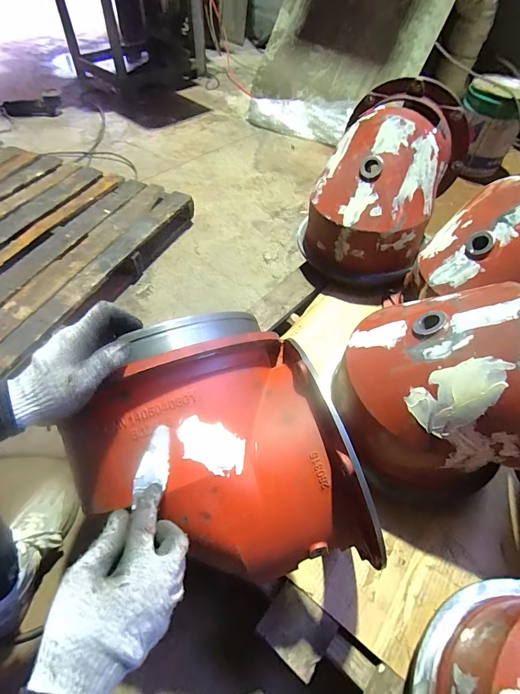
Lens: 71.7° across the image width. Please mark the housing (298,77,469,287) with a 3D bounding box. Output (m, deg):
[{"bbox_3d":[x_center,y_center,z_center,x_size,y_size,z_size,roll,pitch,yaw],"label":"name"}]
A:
[{"bbox_3d":[0.303,-0.406,0.925,0.317,0.329,0.353,24,56,14],"label":"housing"}]

